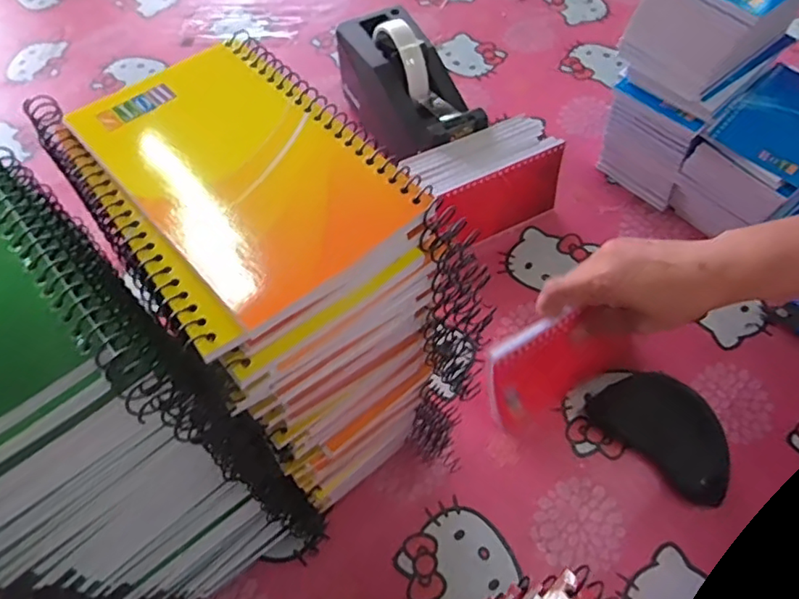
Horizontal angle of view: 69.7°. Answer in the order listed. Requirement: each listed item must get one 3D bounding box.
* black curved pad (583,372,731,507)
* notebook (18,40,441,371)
[{"bbox_3d":[0.204,0.098,0.433,0.065,0.021,0.103,-36,65,-18],"label":"black curved pad"},{"bbox_3d":[-0.065,-0.051,0.217,0.098,0.008,0.128,-36,63,-19],"label":"notebook"}]

